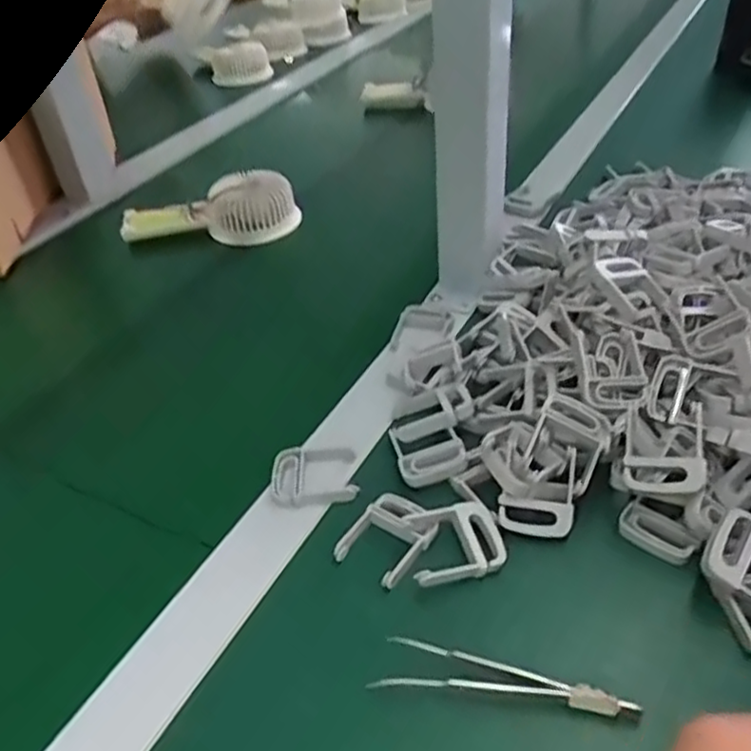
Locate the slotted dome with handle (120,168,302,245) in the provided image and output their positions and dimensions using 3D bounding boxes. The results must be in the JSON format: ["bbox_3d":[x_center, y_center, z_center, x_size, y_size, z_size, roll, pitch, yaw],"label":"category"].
[{"bbox_3d":[-0.160,-0.153,0.684,0.163,0.076,0.052,-4,40,2],"label":"slotted dome with handle"}]

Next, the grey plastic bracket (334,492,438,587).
[{"bbox_3d":[0.007,0.082,0.370,0.040,0.013,0.048,22,47,29],"label":"grey plastic bracket"}]

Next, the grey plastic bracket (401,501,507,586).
[{"bbox_3d":[0.040,0.085,0.359,0.049,0.017,0.038,-15,40,-11],"label":"grey plastic bracket"}]

